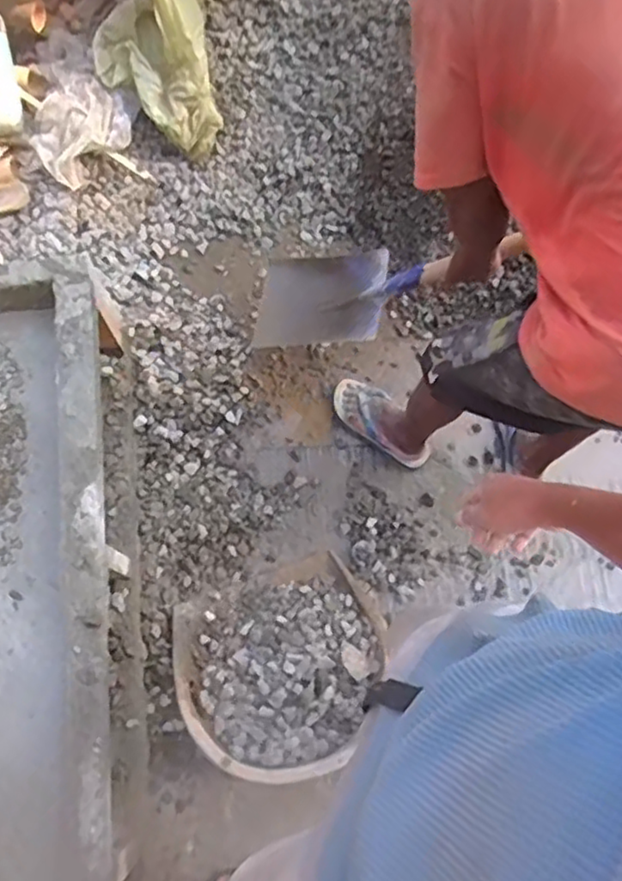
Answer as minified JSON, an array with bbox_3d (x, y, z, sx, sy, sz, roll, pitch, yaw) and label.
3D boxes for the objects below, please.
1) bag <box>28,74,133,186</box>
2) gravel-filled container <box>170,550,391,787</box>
[{"bbox_3d":[-0.540,-0.731,1.563,0.189,0.071,0.248,34,87,-11],"label":"bag"},{"bbox_3d":[-0.041,0.458,1.350,0.431,0.119,0.386,-22,72,-10],"label":"gravel-filled container"}]

